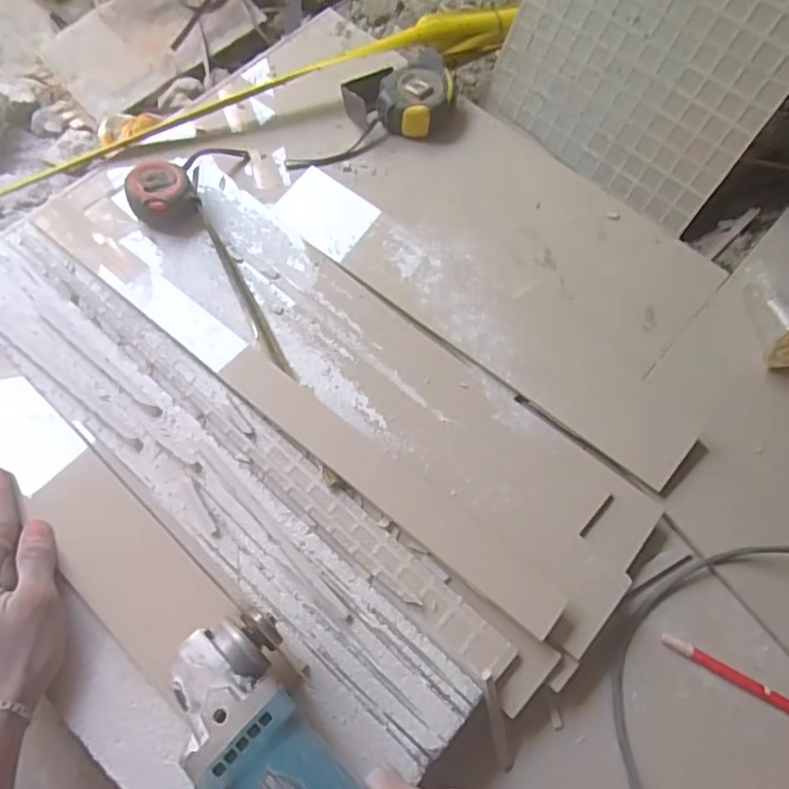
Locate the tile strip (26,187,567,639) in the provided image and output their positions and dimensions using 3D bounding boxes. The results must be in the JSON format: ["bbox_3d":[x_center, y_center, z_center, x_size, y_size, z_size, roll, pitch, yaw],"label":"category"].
[{"bbox_3d":[-0.108,-0.008,0.532,0.590,0.017,0.042,38,63,14],"label":"tile strip"}]

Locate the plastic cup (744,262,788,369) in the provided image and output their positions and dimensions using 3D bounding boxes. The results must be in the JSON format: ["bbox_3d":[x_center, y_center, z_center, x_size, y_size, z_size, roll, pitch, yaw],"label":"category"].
[{"bbox_3d":[0.393,-0.086,0.597,0.066,0.061,0.104,0,67,-1],"label":"plastic cup"}]

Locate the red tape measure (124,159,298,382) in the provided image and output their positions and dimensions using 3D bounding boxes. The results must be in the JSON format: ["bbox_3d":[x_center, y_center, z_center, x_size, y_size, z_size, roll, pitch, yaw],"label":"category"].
[{"bbox_3d":[-0.180,-0.118,0.563,0.066,0.044,0.255,-26,70,-11],"label":"red tape measure"}]

